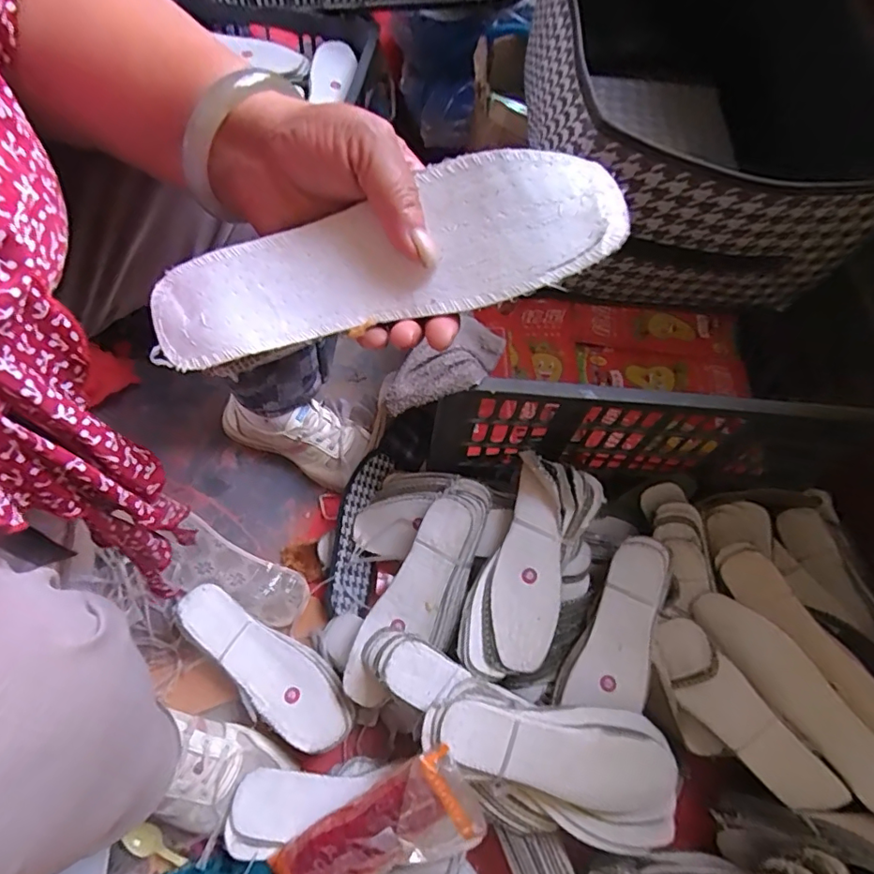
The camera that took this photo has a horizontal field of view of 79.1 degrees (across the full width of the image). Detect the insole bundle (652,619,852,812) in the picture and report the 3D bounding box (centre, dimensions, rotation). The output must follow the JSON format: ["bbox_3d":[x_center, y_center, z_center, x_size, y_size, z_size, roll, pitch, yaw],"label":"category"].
[{"bbox_3d":[0.297,0.276,0.527,0.064,0.017,0.201,-46,74,12],"label":"insole bundle"}]

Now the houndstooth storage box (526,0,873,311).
[{"bbox_3d":[0.242,-0.319,0.559,0.275,0.185,0.383,5,62,-2],"label":"houndstooth storage box"}]

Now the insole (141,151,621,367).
[{"bbox_3d":[-0.028,-0.085,0.250,0.221,0.011,0.066,-11,87,6],"label":"insole"}]

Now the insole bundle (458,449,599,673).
[{"bbox_3d":[0.093,0.133,0.542,0.087,0.039,0.217,23,79,8],"label":"insole bundle"}]

